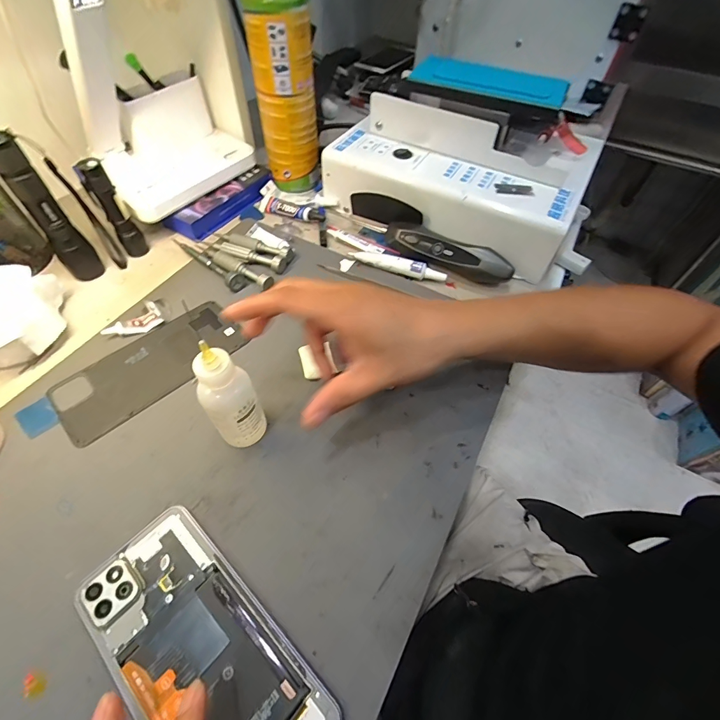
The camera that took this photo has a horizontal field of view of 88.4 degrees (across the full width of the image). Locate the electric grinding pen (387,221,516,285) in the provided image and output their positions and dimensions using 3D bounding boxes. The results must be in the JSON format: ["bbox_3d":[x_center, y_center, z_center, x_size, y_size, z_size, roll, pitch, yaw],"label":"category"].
[{"bbox_3d":[0.091,-0.116,0.400,0.142,0.033,0.026,26,58,15],"label":"electric grinding pen"}]

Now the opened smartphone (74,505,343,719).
[{"bbox_3d":[-0.088,0.163,0.206,0.157,0.005,0.072,36,61,21],"label":"opened smartphone"}]

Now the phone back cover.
[{"bbox_3d":[-0.181,0.003,0.322,0.152,0.006,0.074,-37,63,-25],"label":"phone back cover"}]

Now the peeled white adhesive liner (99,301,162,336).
[{"bbox_3d":[-0.208,-0.034,0.338,0.048,0.020,0.017,-38,64,-25],"label":"peeled white adhesive liner"}]

